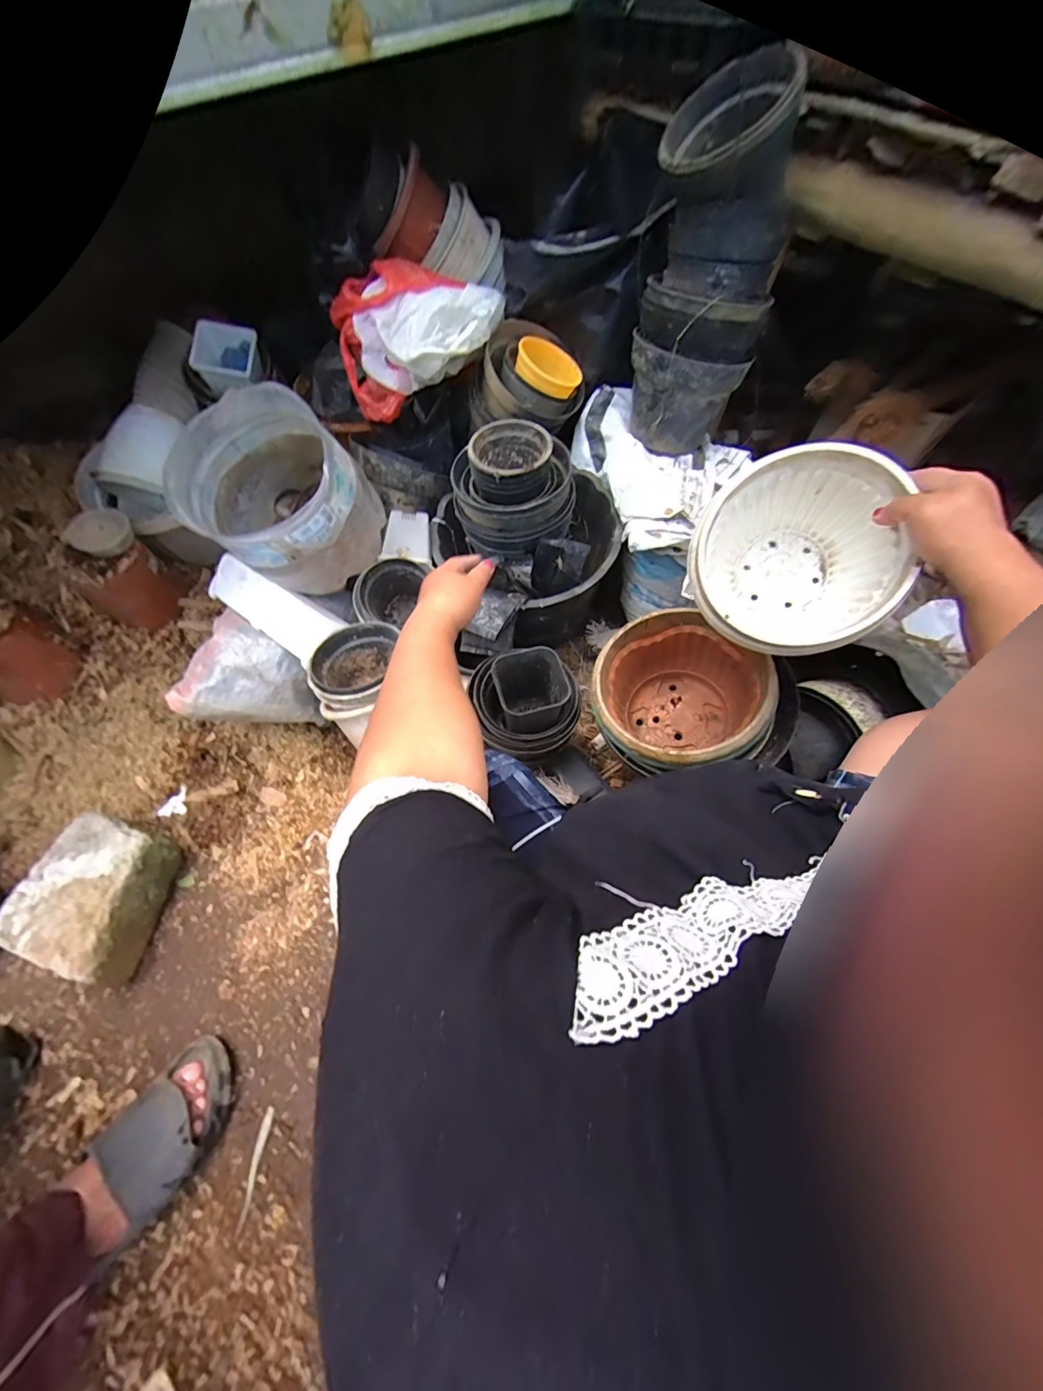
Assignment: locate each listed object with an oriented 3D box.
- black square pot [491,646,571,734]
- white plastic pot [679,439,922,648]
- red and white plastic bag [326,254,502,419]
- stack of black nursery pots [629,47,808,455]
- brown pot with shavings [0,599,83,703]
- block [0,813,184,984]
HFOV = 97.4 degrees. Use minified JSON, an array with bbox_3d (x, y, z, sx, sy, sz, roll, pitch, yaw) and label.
[{"bbox_3d":[0.015,0.005,0.724,0.104,0.129,0.101,-17,63,-8],"label":"black square pot"},{"bbox_3d":[0.307,-0.149,0.536,0.196,0.170,0.205,1,93,18],"label":"white plastic pot"},{"bbox_3d":[-0.163,-0.563,0.724,0.243,0.138,0.174,6,62,4],"label":"red and white plastic bag"},{"bbox_3d":[0.255,-0.551,0.656,0.178,0.380,0.185,13,63,8],"label":"stack of black nursery pots"},{"bbox_3d":[-0.905,-0.079,0.801,0.144,0.125,0.131,0,62,0],"label":"brown pot with shavings"},{"bbox_3d":[-0.662,0.306,0.720,0.190,0.089,0.193,18,64,10],"label":"block"}]

